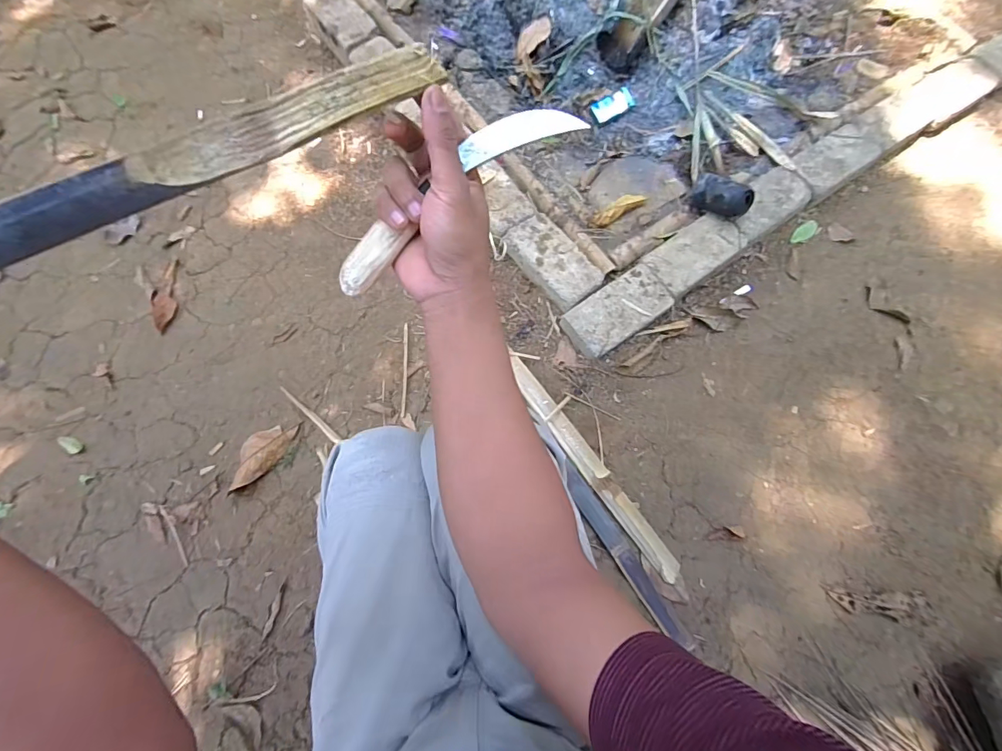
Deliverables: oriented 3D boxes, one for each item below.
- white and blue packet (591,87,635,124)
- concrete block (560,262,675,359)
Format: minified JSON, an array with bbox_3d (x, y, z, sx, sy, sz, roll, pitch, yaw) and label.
[{"bbox_3d":[0.281,-0.687,1.158,0.117,0.012,0.060,-26,94,-1],"label":"white and blue packet"},{"bbox_3d":[0.233,-0.126,0.903,0.213,0.041,0.110,-36,77,-10],"label":"concrete block"}]

